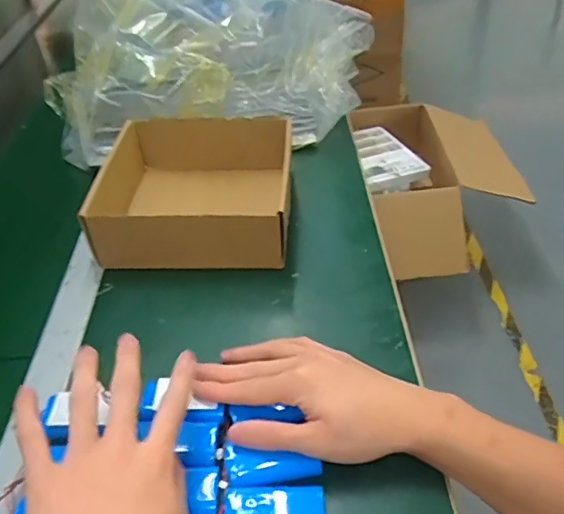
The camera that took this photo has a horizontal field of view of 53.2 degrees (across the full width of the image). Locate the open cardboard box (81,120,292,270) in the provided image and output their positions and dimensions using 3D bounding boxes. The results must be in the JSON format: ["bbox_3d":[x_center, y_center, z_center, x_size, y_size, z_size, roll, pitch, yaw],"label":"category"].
[{"bbox_3d":[-0.093,-0.076,0.642,0.200,0.076,0.200,-2,40,6],"label":"open cardboard box"}]

